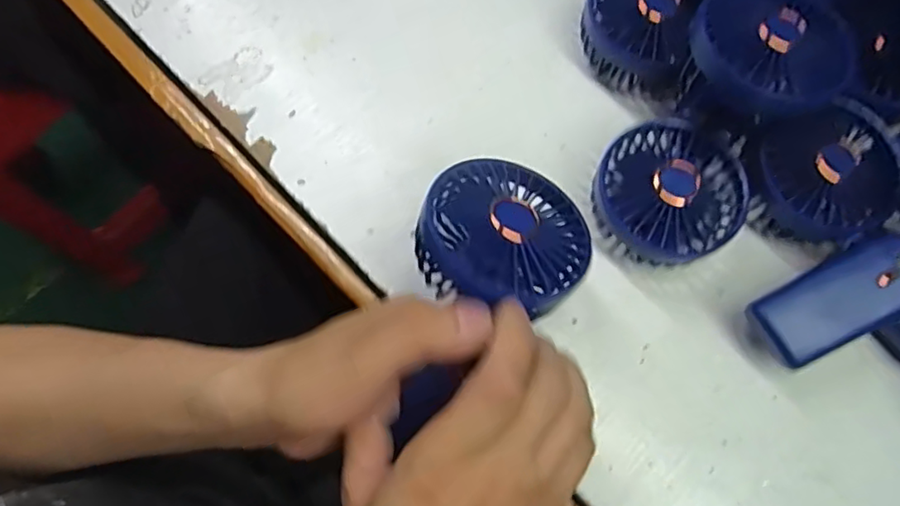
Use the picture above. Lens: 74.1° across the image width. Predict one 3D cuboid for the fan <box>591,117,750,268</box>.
[{"bbox_3d":[0.134,-0.036,0.368,0.077,0.050,0.083,0,76,2],"label":"fan"}]

